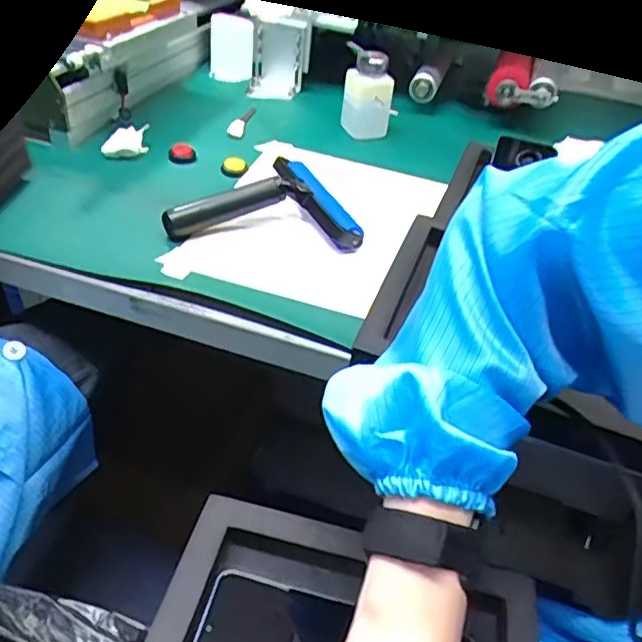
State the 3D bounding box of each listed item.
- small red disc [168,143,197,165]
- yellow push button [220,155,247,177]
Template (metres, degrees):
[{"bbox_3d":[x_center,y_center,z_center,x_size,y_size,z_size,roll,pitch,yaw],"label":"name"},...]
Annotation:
[{"bbox_3d":[-0.169,-0.204,0.735,0.033,0.016,0.024,-2,42,-12],"label":"small red disc"},{"bbox_3d":[-0.107,-0.192,0.744,0.032,0.013,0.032,4,41,-4],"label":"yellow push button"}]

